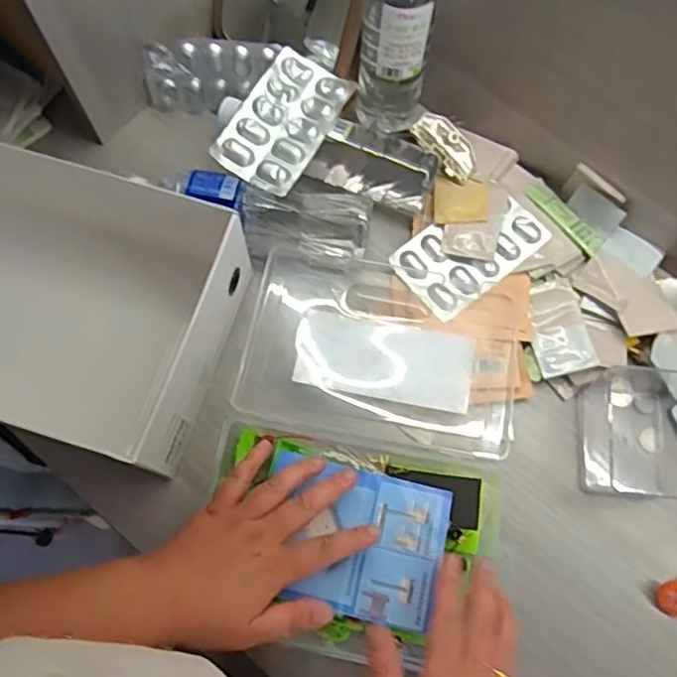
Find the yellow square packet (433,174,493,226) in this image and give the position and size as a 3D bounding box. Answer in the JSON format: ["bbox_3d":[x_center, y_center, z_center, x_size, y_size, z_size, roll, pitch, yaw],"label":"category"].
[{"bbox_3d":[0.118,-0.132,0.591,0.053,0.007,0.049,4,72,0],"label":"yellow square packet"}]

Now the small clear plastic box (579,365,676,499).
[{"bbox_3d":[0.270,0.080,0.536,0.112,0.031,0.105,4,72,0],"label":"small clear plastic box"}]

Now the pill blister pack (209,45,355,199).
[{"bbox_3d":[-0.049,-0.201,0.573,0.081,0.009,0.137,29,77,5],"label":"pill blister pack"}]

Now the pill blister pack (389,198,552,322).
[{"bbox_3d":[0.123,-0.084,0.582,0.135,0.012,0.080,-37,76,-12],"label":"pill blister pack"}]

